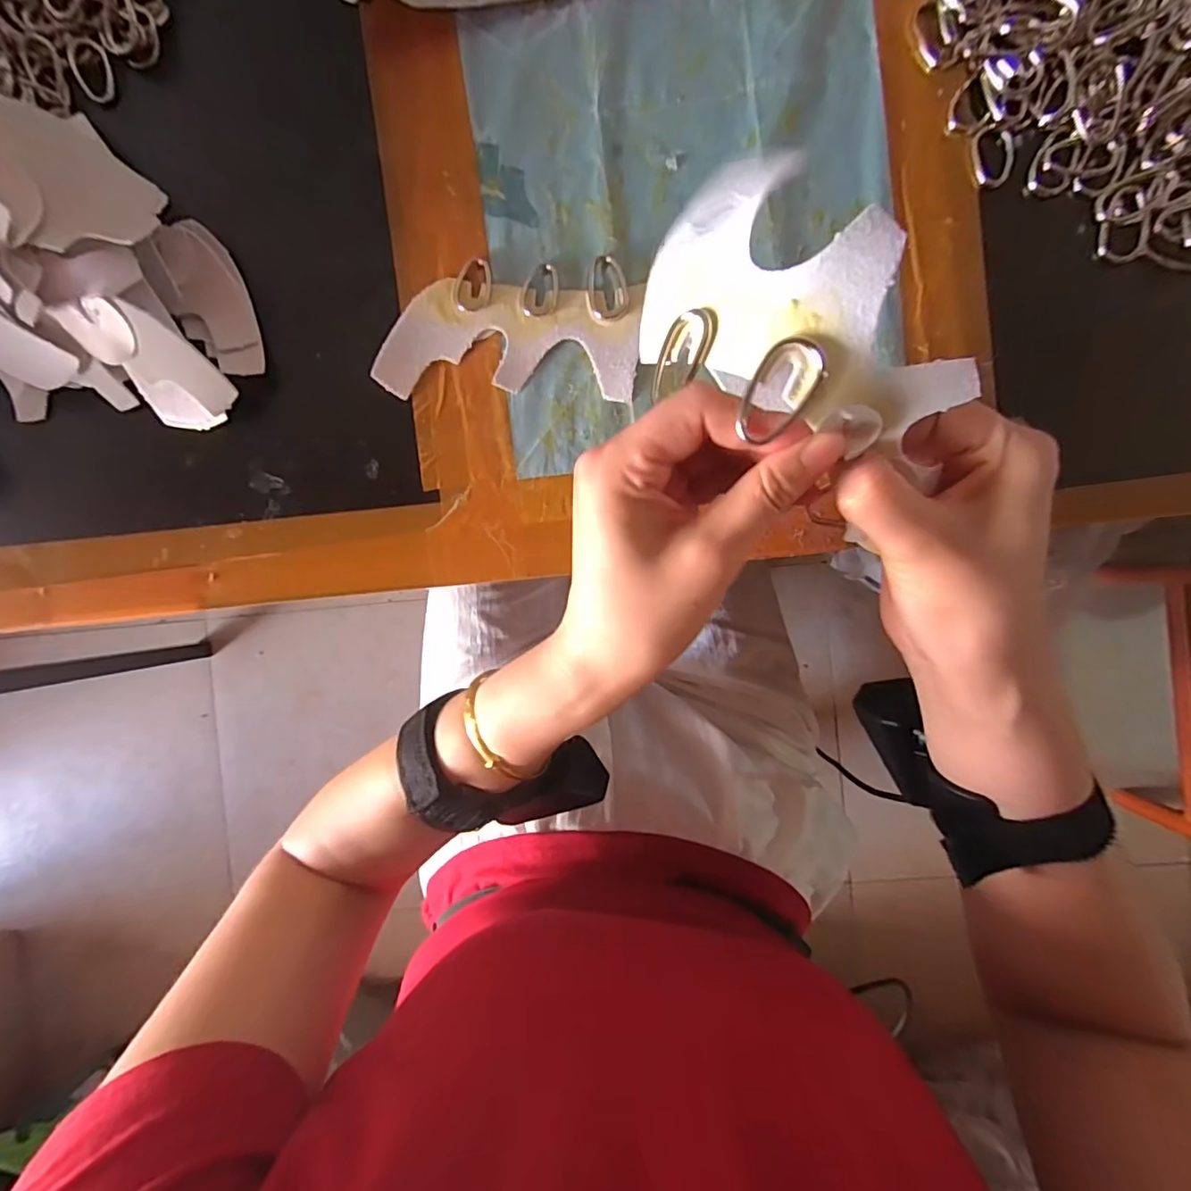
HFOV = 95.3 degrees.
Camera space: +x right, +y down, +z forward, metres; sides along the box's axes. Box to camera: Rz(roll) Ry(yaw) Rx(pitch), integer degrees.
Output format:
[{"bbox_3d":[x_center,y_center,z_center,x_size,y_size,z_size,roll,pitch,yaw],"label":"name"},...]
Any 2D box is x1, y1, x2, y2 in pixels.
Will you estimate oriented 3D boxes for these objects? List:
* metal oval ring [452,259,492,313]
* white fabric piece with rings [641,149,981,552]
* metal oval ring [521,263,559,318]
[{"bbox_3d":[-0.064,-0.161,0.281,0.020,0.004,0.028,7,93,3],"label":"metal oval ring"},{"bbox_3d":[0.066,-0.085,0.180,0.071,0.040,0.124,-41,89,4],"label":"white fabric piece with rings"},{"bbox_3d":[-0.029,-0.158,0.280,0.019,0.004,0.027,0,92,4],"label":"metal oval ring"}]

